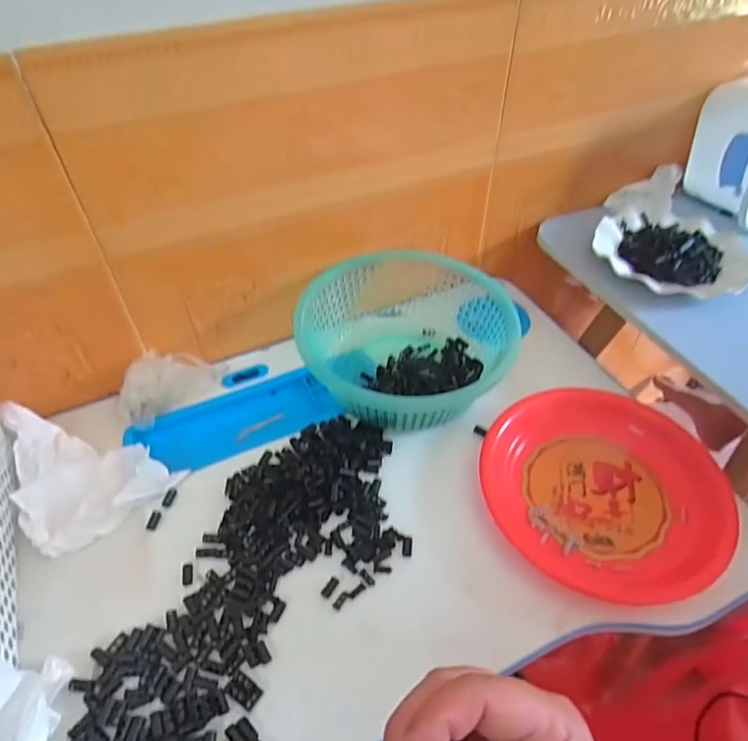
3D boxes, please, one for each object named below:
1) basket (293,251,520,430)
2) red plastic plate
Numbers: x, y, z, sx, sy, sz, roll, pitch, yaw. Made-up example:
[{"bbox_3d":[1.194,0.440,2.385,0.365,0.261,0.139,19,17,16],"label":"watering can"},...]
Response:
[{"bbox_3d":[0.049,-0.042,0.605,0.226,0.085,0.197,32,55,26],"label":"basket"},{"bbox_3d":[0.218,0.108,0.502,0.218,0.032,0.196,0,48,0],"label":"red plastic plate"}]

